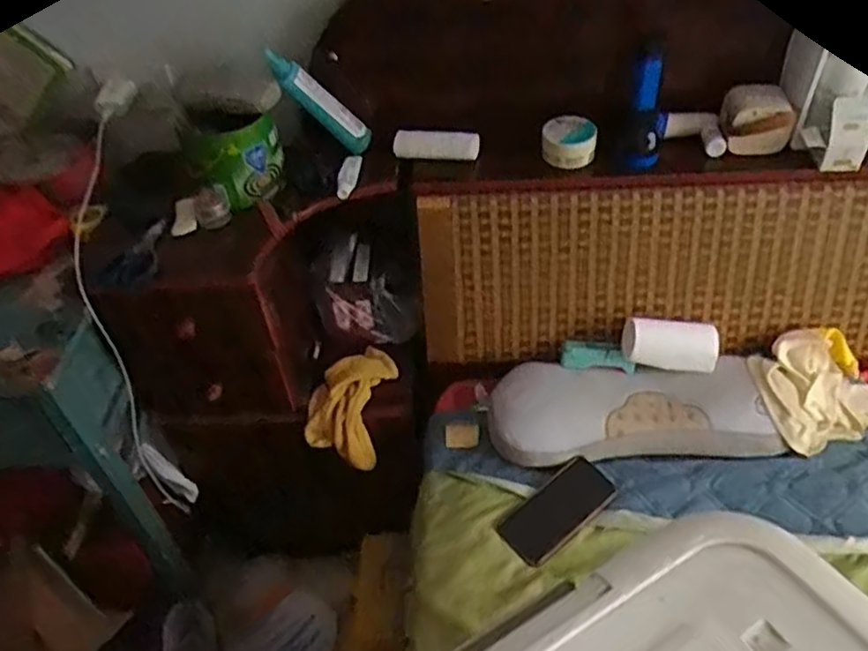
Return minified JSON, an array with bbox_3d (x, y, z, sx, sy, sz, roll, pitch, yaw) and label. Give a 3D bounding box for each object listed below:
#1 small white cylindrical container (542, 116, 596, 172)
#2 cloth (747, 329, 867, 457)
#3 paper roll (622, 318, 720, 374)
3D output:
[{"bbox_3d":[0.199,-0.271,1.036,0.080,0.046,0.078,-1,45,7],"label":"small white cylindrical container"},{"bbox_3d":[0.563,0.093,1.045,0.189,0.062,0.160,-27,49,-20],"label":"cloth"},{"bbox_3d":[0.363,0.027,1.077,0.144,0.065,0.068,2,45,9],"label":"paper roll"}]

